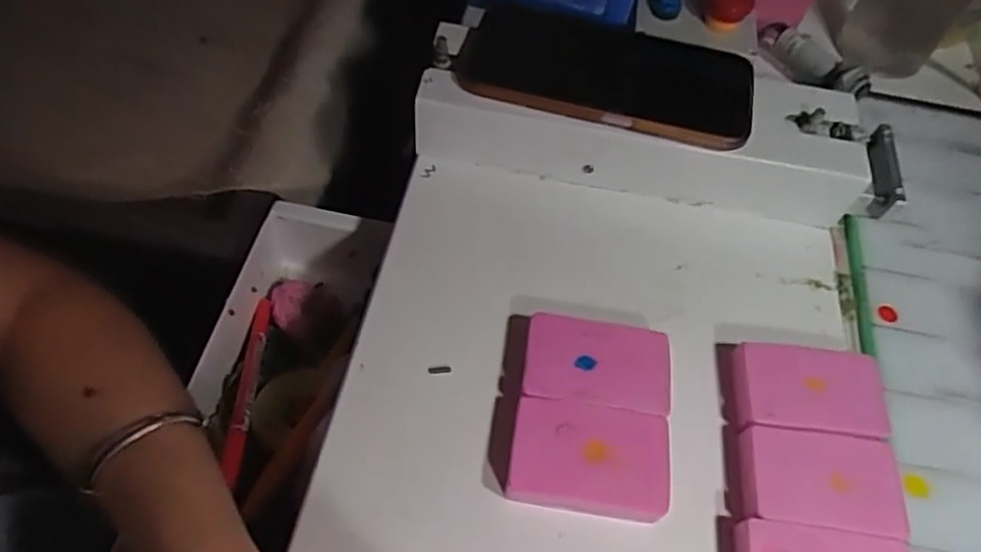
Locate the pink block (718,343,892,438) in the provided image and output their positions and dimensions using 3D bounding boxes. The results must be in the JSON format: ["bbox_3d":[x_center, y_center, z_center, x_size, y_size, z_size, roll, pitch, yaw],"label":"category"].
[{"bbox_3d":[0.154,0.057,0.331,0.072,0.015,0.046,7,57,1],"label":"pink block"}]

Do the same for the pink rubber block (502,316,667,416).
[{"bbox_3d":[0.047,0.044,0.330,0.079,0.018,0.046,9,57,2],"label":"pink rubber block"}]

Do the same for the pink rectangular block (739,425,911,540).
[{"bbox_3d":[0.149,0.094,0.305,0.070,0.012,0.044,8,57,1],"label":"pink rectangular block"}]

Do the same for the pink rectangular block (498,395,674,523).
[{"bbox_3d":[0.044,0.082,0.304,0.070,0.021,0.046,10,57,3],"label":"pink rectangular block"}]

